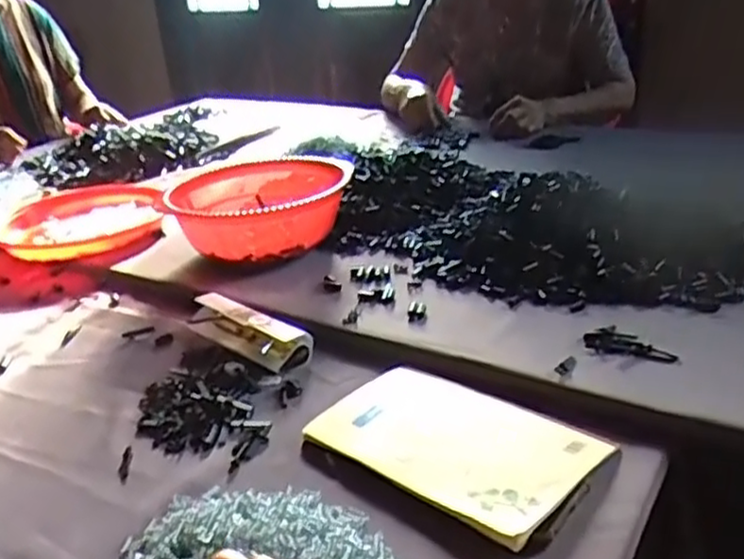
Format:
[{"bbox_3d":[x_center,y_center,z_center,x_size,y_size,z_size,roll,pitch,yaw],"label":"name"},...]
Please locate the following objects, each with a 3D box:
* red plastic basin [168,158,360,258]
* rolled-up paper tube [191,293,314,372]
[{"bbox_3d":[-0.144,-0.083,0.917,0.218,0.089,0.216,-5,26,2],"label":"red plastic basin"},{"bbox_3d":[-0.125,0.050,0.727,0.154,0.034,0.046,17,34,39],"label":"rolled-up paper tube"}]

